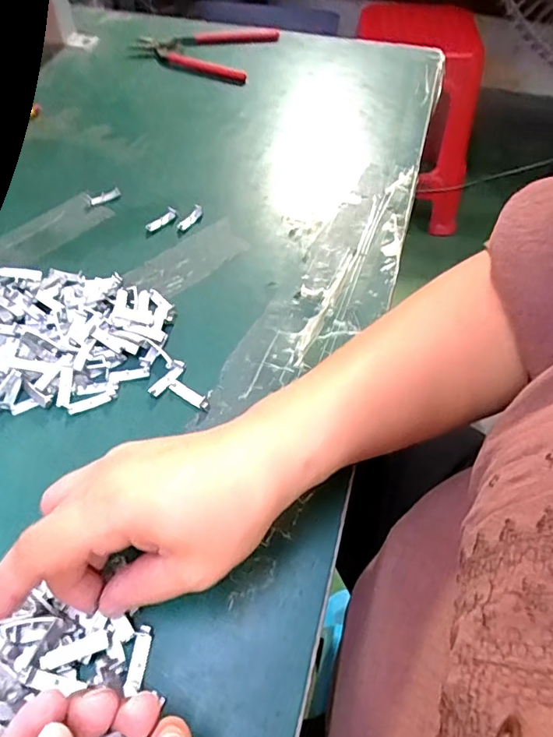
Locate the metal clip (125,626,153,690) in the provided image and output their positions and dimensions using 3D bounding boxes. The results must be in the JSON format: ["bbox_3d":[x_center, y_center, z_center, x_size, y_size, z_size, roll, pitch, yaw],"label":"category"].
[{"bbox_3d":[-0.063,0.133,0.233,0.007,0.004,0.026,6,55,4],"label":"metal clip"}]

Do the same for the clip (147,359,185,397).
[{"bbox_3d":[-0.069,0.006,0.322,0.008,0.004,0.028,29,60,19],"label":"clip"}]

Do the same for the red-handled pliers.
[{"bbox_3d":[-0.085,-0.366,0.578,0.147,0.015,0.104,18,57,13],"label":"red-handled pliers"}]

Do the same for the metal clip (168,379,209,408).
[{"bbox_3d":[-0.054,0.015,0.317,0.028,0.004,0.009,27,59,17],"label":"metal clip"}]

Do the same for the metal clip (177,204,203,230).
[{"bbox_3d":[-0.070,-0.124,0.415,0.009,0.006,0.031,24,59,16],"label":"metal clip"}]

